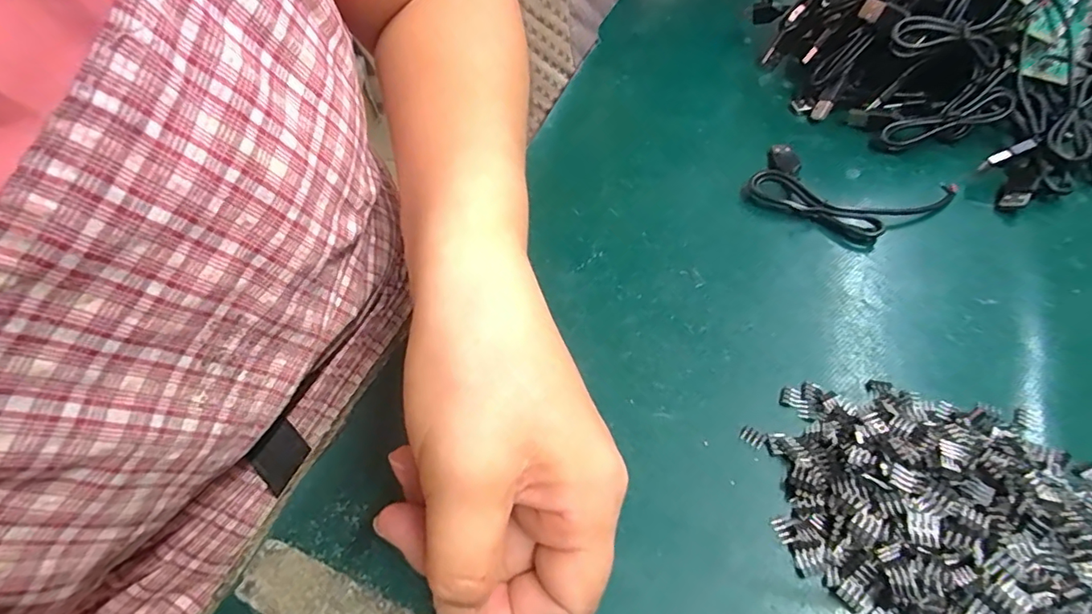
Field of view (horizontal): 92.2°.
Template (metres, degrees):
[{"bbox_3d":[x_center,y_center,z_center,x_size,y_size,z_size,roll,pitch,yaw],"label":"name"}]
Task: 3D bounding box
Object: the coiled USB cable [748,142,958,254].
[{"bbox_3d":[0.181,-0.069,0.316,0.104,0.010,0.074,27,58,22],"label":"coiled USB cable"}]

